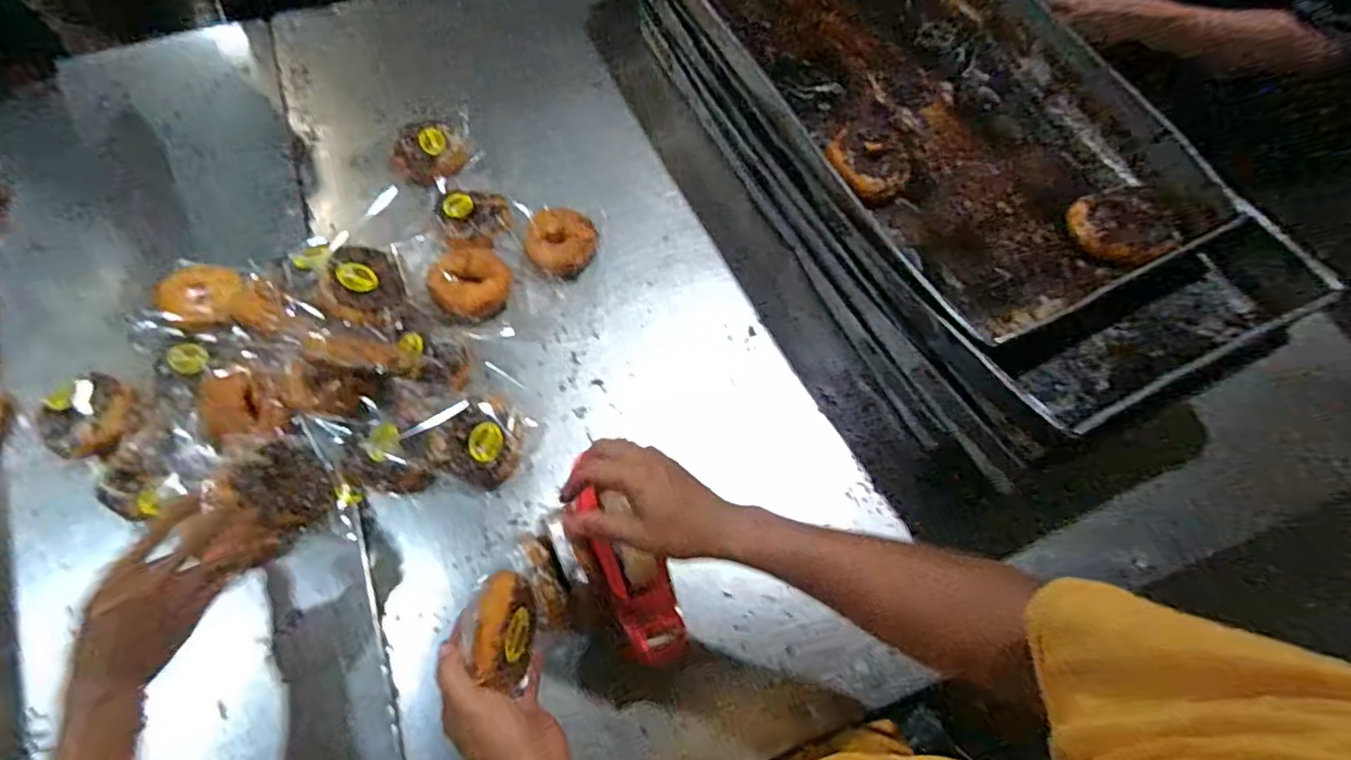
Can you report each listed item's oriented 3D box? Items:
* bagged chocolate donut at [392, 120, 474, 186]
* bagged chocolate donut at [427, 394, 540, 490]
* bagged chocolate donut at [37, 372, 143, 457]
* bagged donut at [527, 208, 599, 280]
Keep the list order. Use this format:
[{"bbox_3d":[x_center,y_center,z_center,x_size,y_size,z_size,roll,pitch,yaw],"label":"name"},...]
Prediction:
[{"bbox_3d":[-0.330,-0.315,0.892,0.121,0.043,0.086,-32,69,-16],"label":"bagged chocolate donut"},{"bbox_3d":[-0.211,0.066,0.717,0.092,0.049,0.104,29,66,12],"label":"bagged chocolate donut"},{"bbox_3d":[-0.636,0.042,0.707,0.092,0.030,0.090,1,64,-2],"label":"bagged chocolate donut"},{"bbox_3d":[-0.144,-0.174,0.824,0.089,0.029,0.092,1,64,-2],"label":"bagged donut"}]

